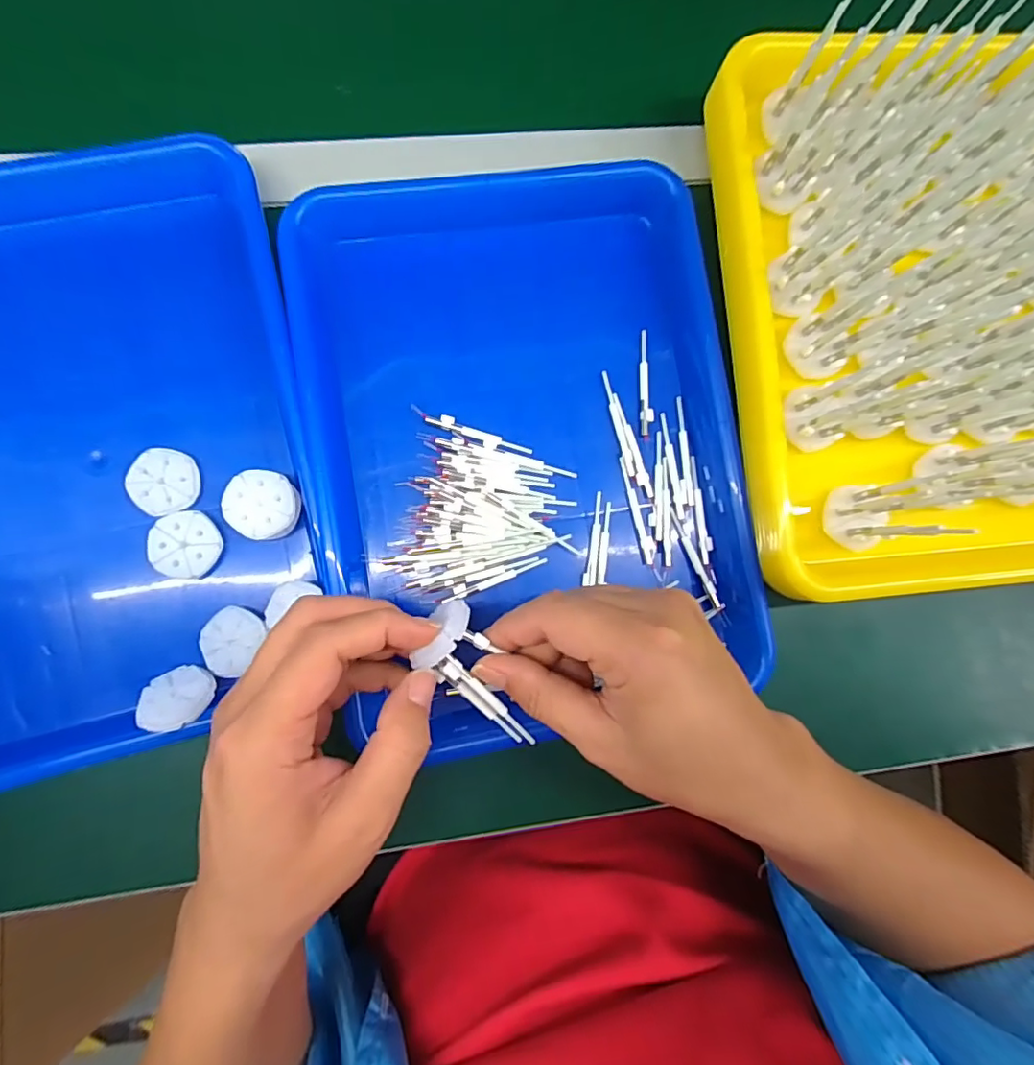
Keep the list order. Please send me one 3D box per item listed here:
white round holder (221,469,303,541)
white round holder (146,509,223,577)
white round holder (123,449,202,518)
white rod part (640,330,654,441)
[{"bbox_3d":[-0.146,-0.016,0.317,0.038,0.021,0.037,0,85,-5],"label":"white round holder"},{"bbox_3d":[-0.191,0.006,0.315,0.038,0.013,0.036,0,85,-5],"label":"white round holder"},{"bbox_3d":[-0.204,-0.029,0.317,0.035,0.012,0.037,0,85,-5],"label":"white round holder"},{"bbox_3d":[0.082,-0.094,0.349,0.008,0.005,0.070,-1,85,-5],"label":"white rod part"}]

